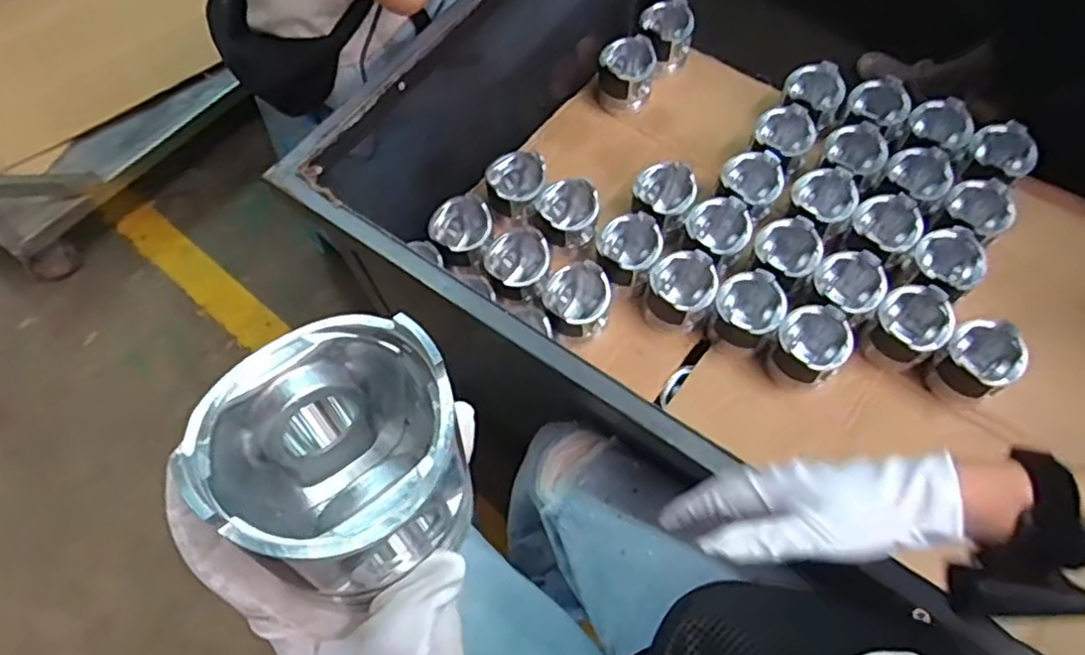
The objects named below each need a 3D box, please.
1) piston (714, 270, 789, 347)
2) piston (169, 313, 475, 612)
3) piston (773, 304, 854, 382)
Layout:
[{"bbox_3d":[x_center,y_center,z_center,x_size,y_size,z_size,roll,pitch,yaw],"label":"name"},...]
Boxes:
[{"bbox_3d":[0.254,-0.019,0.839,0.079,0.075,0.085,-1,64,2],"label":"piston"},{"bbox_3d":[-0.066,0.045,0.237,0.080,0.068,0.082,-1,64,2],"label":"piston"},{"bbox_3d":[0.322,0.020,0.811,0.080,0.058,0.087,-1,64,2],"label":"piston"}]

